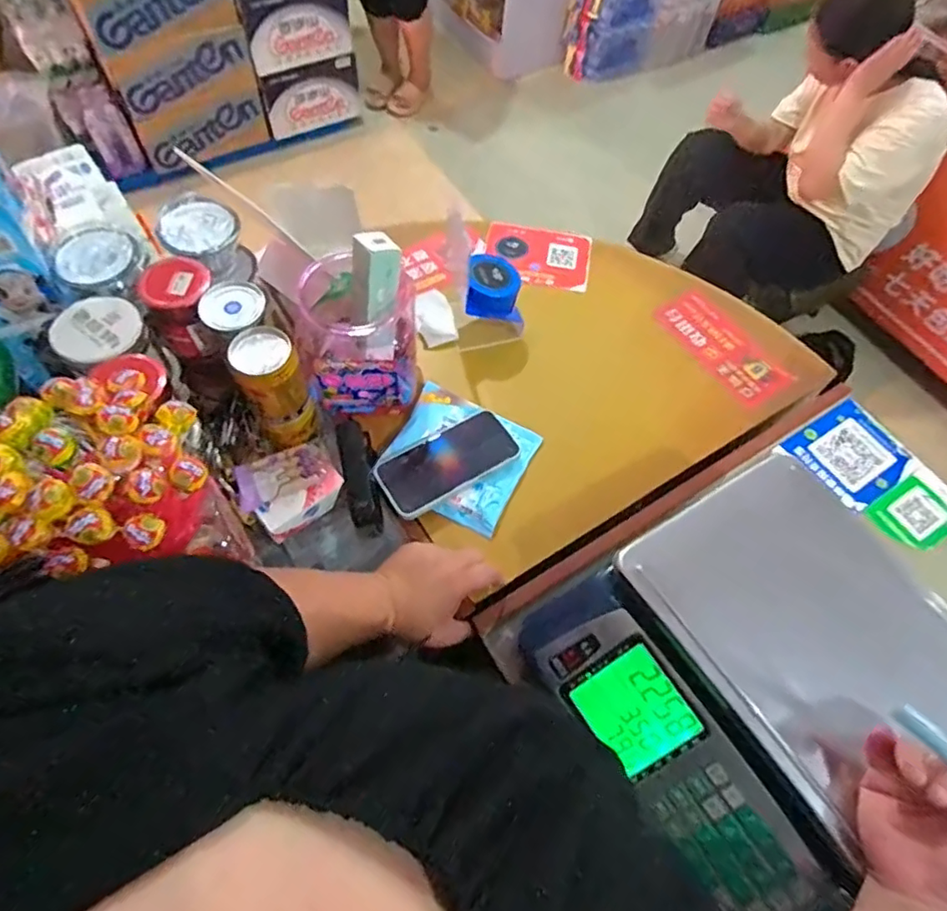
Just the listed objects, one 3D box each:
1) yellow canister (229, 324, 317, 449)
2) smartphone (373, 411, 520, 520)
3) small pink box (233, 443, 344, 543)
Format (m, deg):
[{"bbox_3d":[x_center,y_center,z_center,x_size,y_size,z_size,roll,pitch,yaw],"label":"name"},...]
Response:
[{"bbox_3d":[-0.206,-0.070,0.621,0.056,0.132,0.060,-15,64,-11],"label":"yellow canister"},{"bbox_3d":[-0.032,0.007,0.692,0.159,0.015,0.080,-29,68,-17],"label":"smartphone"},{"bbox_3d":[-0.205,0.034,0.656,0.099,0.042,0.081,-34,69,-19],"label":"small pink box"}]

